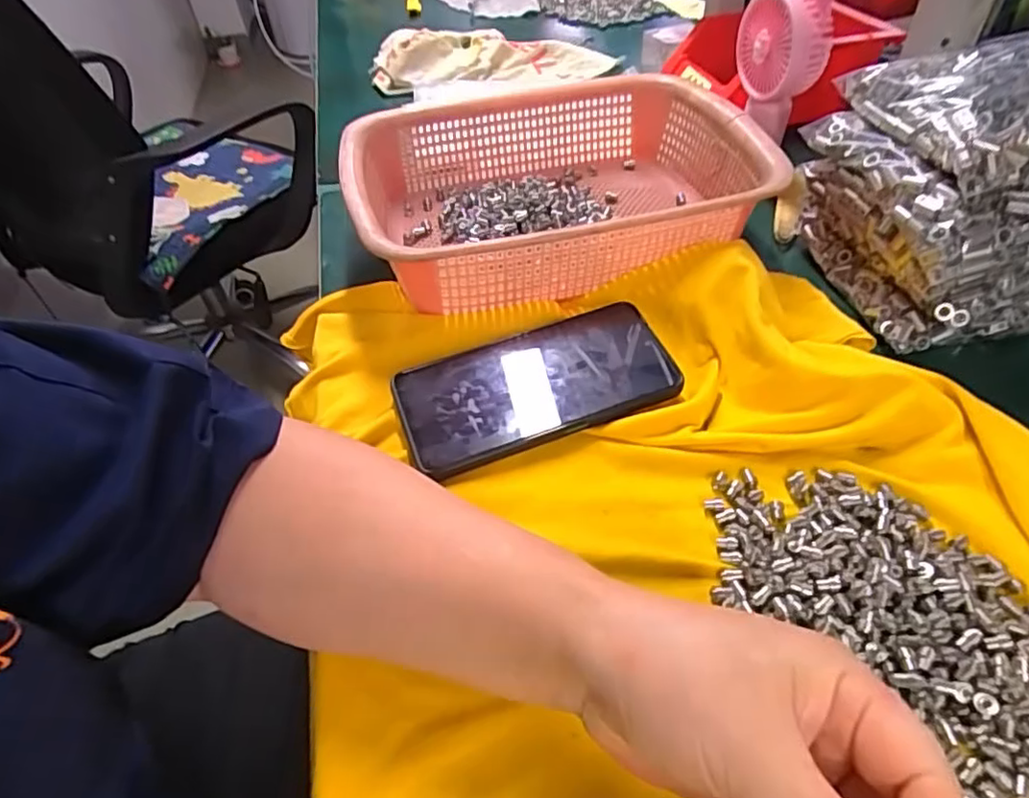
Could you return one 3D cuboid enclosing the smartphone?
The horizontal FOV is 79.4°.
[{"bbox_3d":[0.014,-0.009,0.370,0.163,0.009,0.077,-19,57,-11],"label":"smartphone"}]

